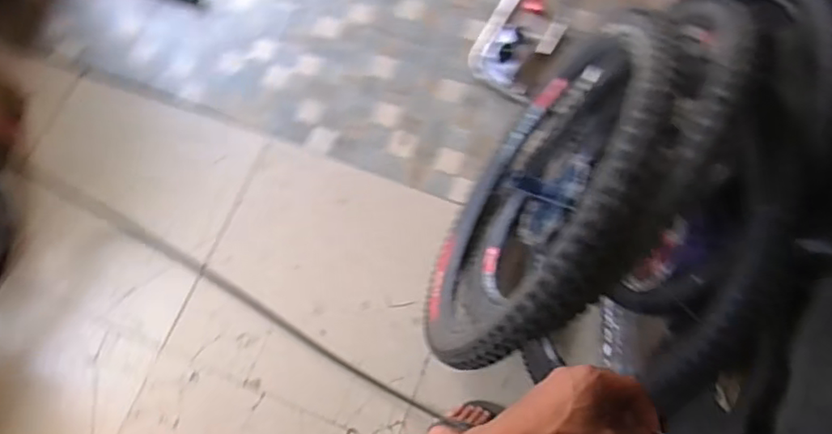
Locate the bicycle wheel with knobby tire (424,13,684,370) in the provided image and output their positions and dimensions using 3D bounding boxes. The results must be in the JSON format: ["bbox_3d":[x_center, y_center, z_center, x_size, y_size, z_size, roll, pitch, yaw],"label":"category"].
[{"bbox_3d":[0.264,-0.053,1.145,0.150,0.728,0.633,31,105,-7],"label":"bicycle wheel with knobby tire"}]

